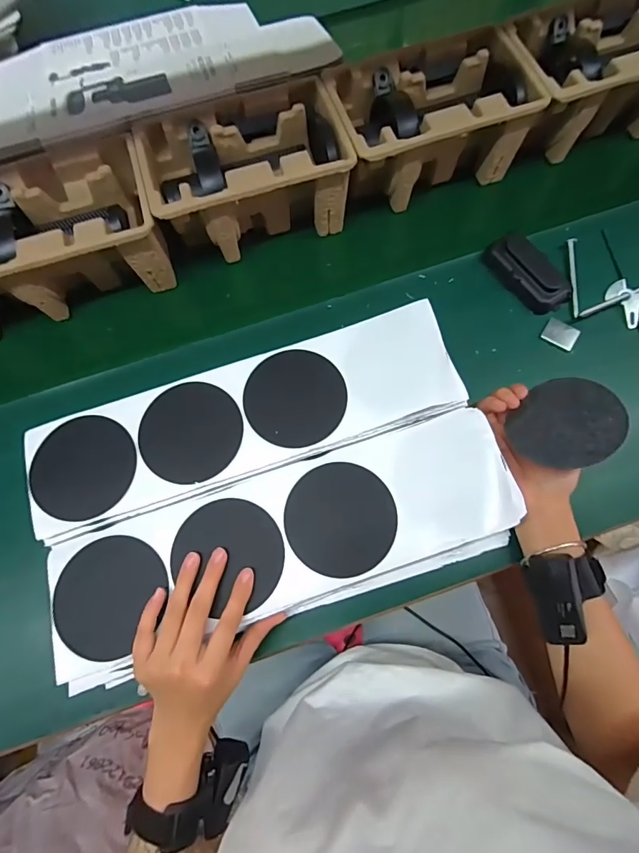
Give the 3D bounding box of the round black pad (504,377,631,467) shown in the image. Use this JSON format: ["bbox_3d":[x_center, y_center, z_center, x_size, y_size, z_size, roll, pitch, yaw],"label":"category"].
[{"bbox_3d":[0.227,-0.003,0.385,0.084,0.005,0.087,-20,54,30],"label":"round black pad"}]

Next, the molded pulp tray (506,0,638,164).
[{"bbox_3d":[0.349,-0.446,0.542,0.235,0.103,0.141,-18,71,-3],"label":"molded pulp tray"}]

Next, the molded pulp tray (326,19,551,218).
[{"bbox_3d":[0.131,-0.374,0.527,0.229,0.100,0.145,-17,71,-3],"label":"molded pulp tray"}]

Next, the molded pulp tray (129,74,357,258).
[{"bbox_3d":[-0.086,-0.299,0.513,0.227,0.101,0.145,-18,71,-4],"label":"molded pulp tray"}]

